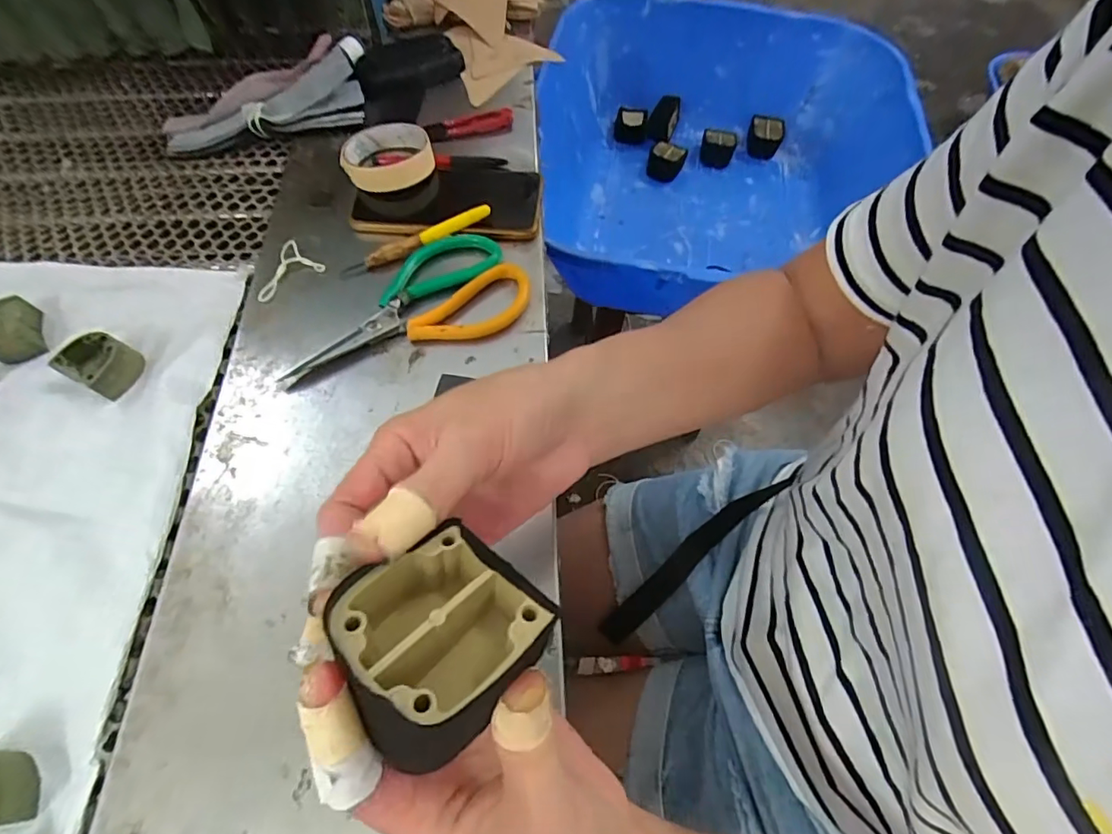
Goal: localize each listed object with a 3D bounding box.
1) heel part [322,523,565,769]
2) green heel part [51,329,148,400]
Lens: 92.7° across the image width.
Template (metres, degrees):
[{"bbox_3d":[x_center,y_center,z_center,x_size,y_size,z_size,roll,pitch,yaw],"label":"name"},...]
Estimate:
[{"bbox_3d":[-0.037,0.074,0.173,0.059,0.046,0.054,33,47,25],"label":"heel part"},{"bbox_3d":[-0.337,-0.042,0.393,0.049,0.023,0.038,22,64,14],"label":"green heel part"}]

